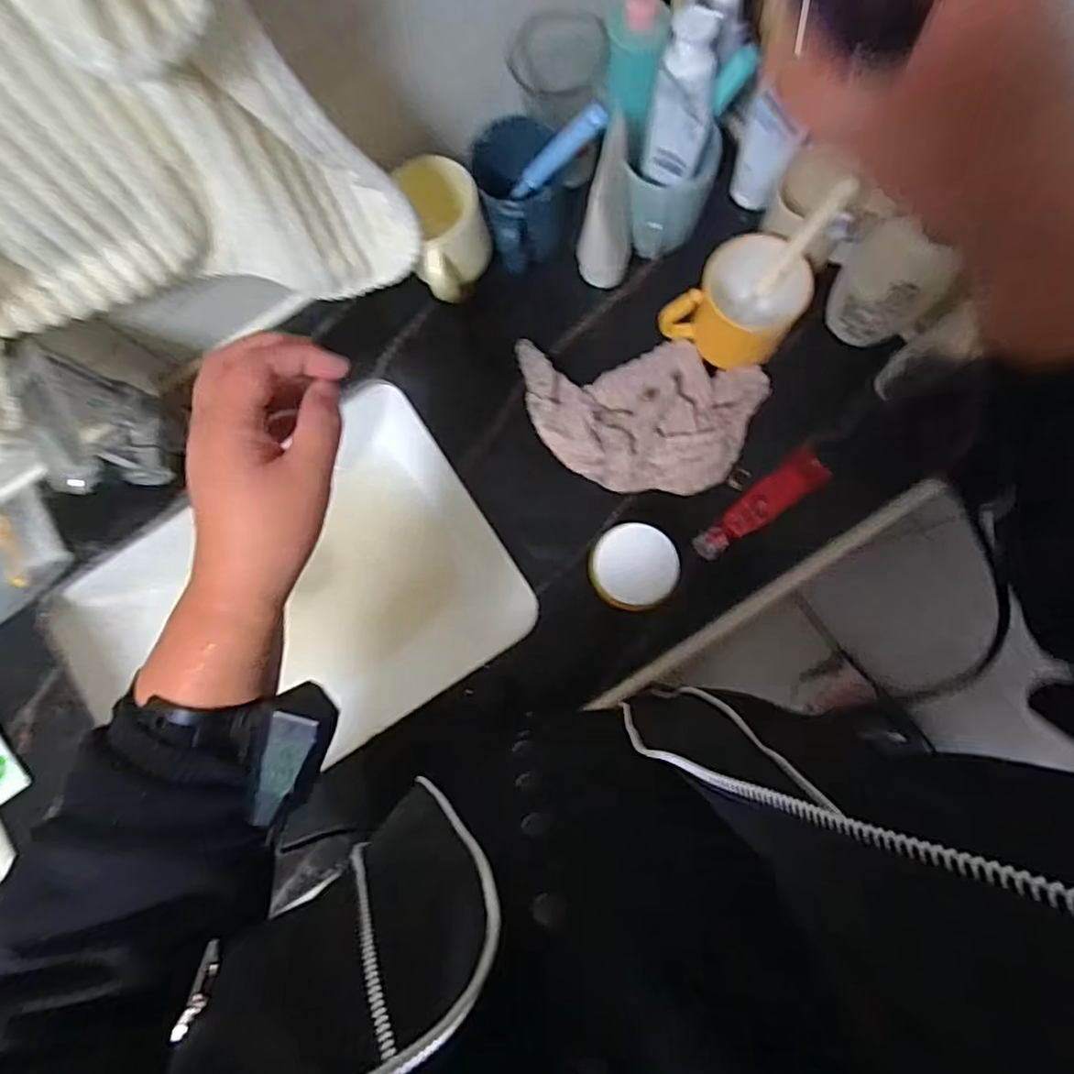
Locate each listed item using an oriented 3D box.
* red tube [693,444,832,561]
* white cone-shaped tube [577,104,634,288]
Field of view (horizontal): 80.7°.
[{"bbox_3d":[0.207,-0.029,0.579,0.144,0.024,0.036,-39,80,-1],"label":"red tube"},{"bbox_3d":[0.060,-0.286,0.557,0.049,0.149,0.056,1,82,5],"label":"white cone-shaped tube"}]

